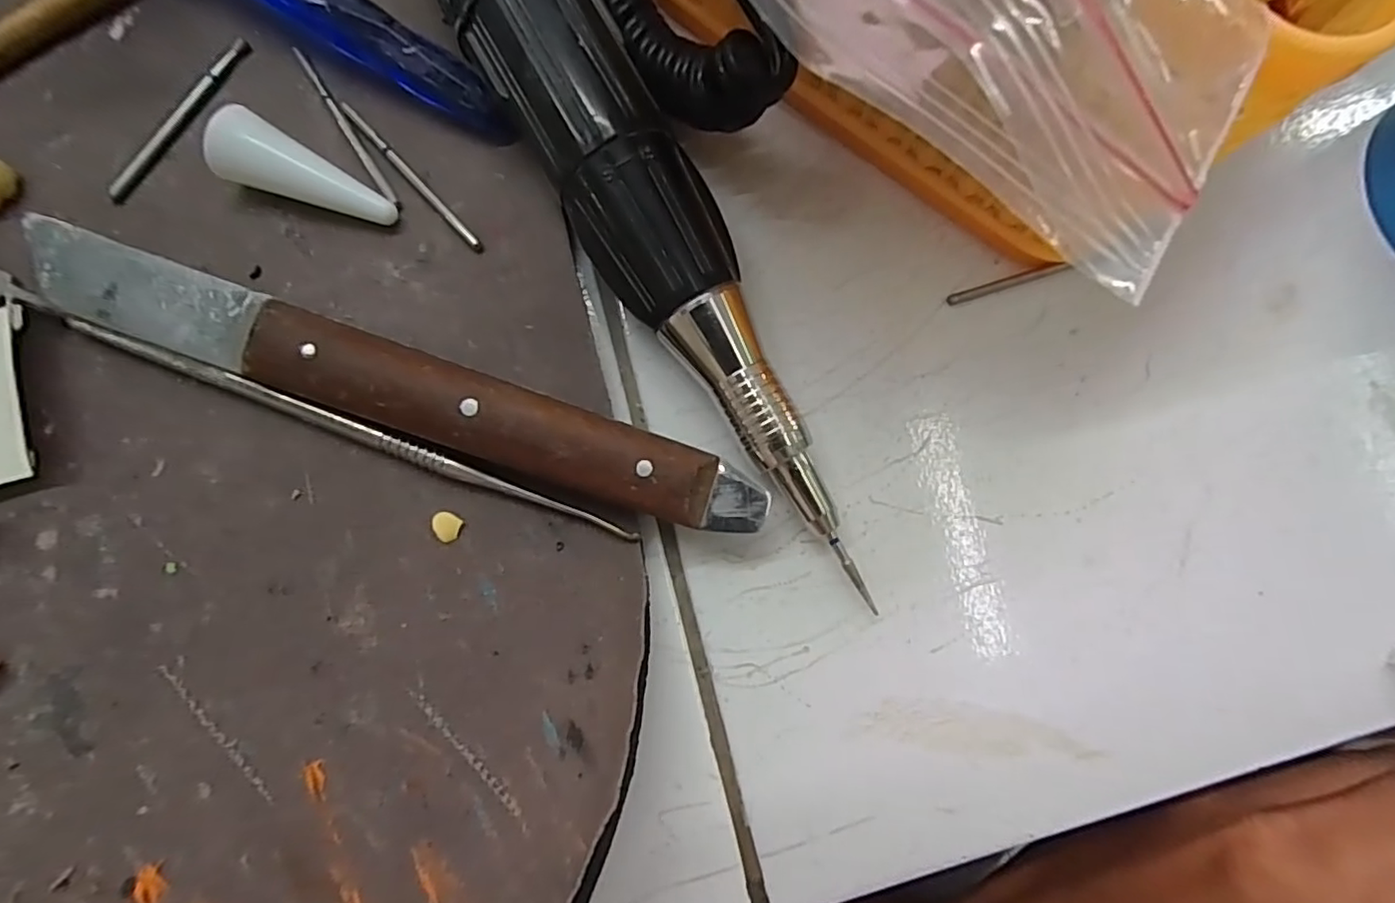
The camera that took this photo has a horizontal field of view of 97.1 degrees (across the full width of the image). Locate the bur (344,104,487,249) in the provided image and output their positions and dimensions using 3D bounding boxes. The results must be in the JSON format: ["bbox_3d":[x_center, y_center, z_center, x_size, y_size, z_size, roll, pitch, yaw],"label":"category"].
[{"bbox_3d":[-0.062,-0.060,0.132,0.004,0.004,0.044,-41,85,-9],"label":"bur"}]

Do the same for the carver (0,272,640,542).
[{"bbox_3d":[-0.084,-0.011,0.121,0.152,0.004,0.005,22,80,1],"label":"carver"}]

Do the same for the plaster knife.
[{"bbox_3d":[-0.056,-0.012,0.119,0.144,0.017,0.016,19,80,0],"label":"plaster knife"}]

